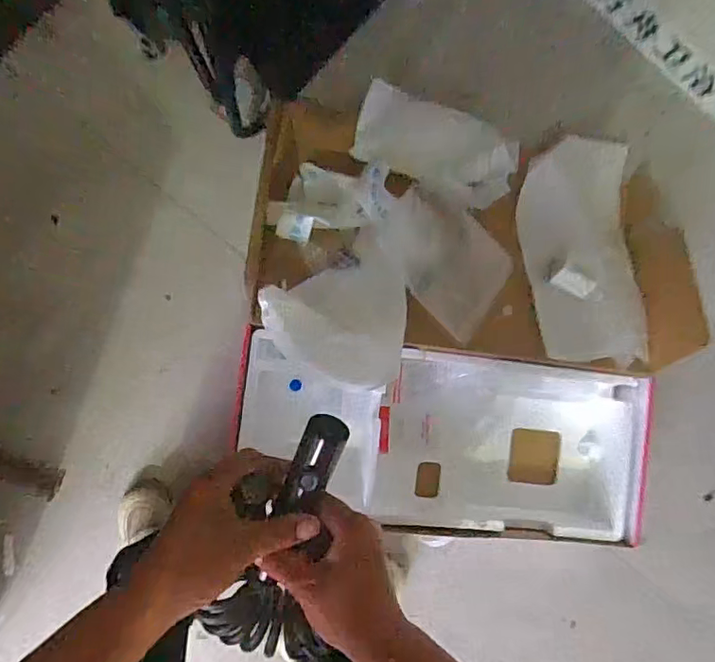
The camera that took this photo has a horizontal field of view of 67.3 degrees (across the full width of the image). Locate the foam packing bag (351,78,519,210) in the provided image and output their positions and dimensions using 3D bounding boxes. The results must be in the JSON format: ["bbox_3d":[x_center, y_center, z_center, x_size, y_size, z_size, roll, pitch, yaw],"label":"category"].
[{"bbox_3d":[0.137,-0.305,0.901,0.281,0.050,0.141,16,88,-7],"label":"foam packing bag"}]

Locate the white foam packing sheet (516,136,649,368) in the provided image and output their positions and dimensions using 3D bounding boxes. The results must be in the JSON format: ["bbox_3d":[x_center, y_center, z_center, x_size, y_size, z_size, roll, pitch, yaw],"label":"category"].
[{"bbox_3d":[0.391,-0.134,0.916,0.160,0.095,0.368,-10,91,-8],"label":"white foam packing sheet"}]

